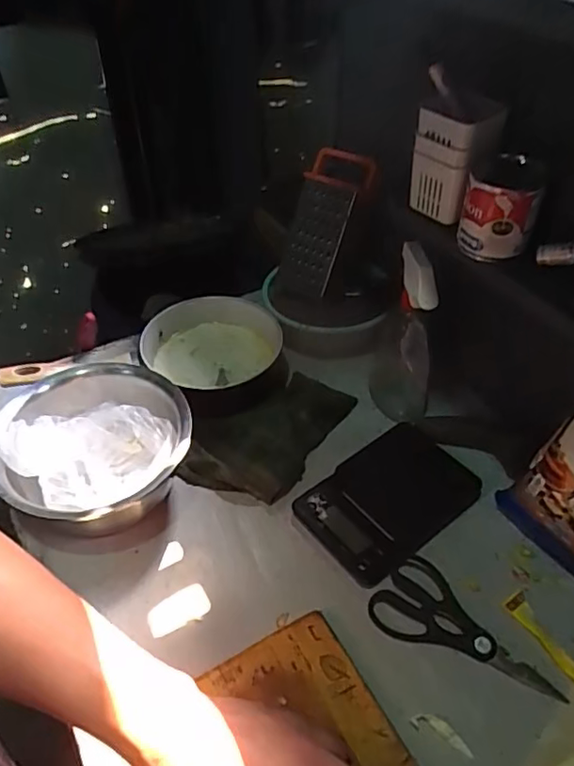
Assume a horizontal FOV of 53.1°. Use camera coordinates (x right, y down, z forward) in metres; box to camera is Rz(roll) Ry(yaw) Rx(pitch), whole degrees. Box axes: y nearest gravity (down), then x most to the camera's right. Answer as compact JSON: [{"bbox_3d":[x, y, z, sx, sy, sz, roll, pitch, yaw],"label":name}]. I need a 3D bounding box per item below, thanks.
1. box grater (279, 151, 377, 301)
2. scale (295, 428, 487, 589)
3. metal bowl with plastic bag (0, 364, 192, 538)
[{"bbox_3d":[0.050,-0.235,0.854,0.107,0.211,0.031,30,20,28],"label":"box grater"},{"bbox_3d":[0.121,0.134,0.680,0.203,0.016,0.132,-31,52,-25],"label":"scale"},{"bbox_3d":[-0.214,0.083,0.670,0.200,0.115,0.211,-1,46,1],"label":"metal bowl with plastic bag"}]

